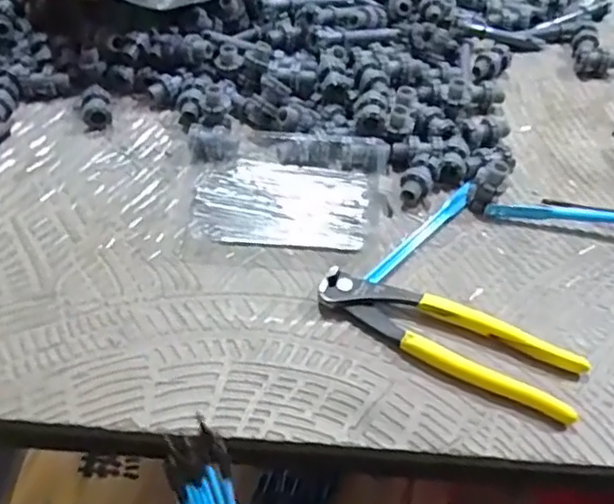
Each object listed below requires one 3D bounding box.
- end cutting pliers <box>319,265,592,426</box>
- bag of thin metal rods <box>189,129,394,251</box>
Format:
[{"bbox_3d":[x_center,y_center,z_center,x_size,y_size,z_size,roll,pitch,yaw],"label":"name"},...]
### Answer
[{"bbox_3d":[0.087,0.052,0.400,0.165,0.014,0.048,21,52,14],"label":"end cutting pliers"},{"bbox_3d":[-0.010,-0.050,0.477,0.140,0.022,0.104,4,50,1],"label":"bag of thin metal rods"}]

